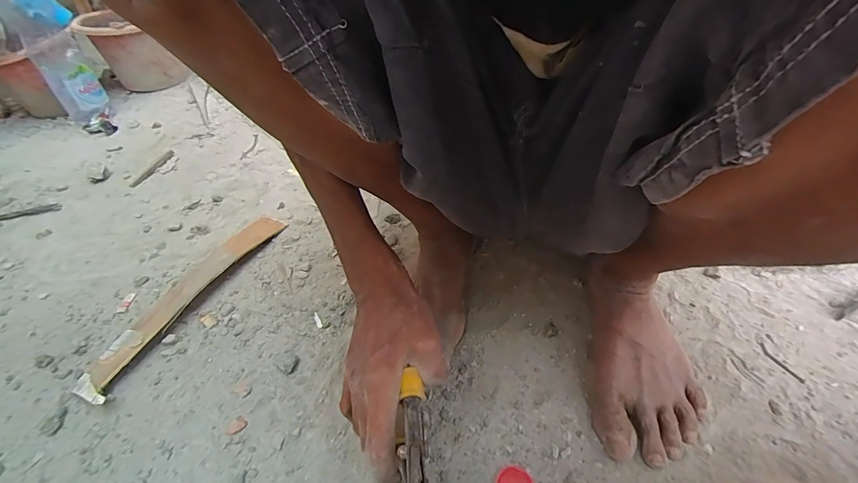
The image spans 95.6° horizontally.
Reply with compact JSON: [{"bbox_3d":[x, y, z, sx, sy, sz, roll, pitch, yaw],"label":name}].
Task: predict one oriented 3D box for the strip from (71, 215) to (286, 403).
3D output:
[{"bbox_3d":[-0.307,0.061,0.503,0.062,0.023,0.298,13,48,20],"label":"strip"}]

